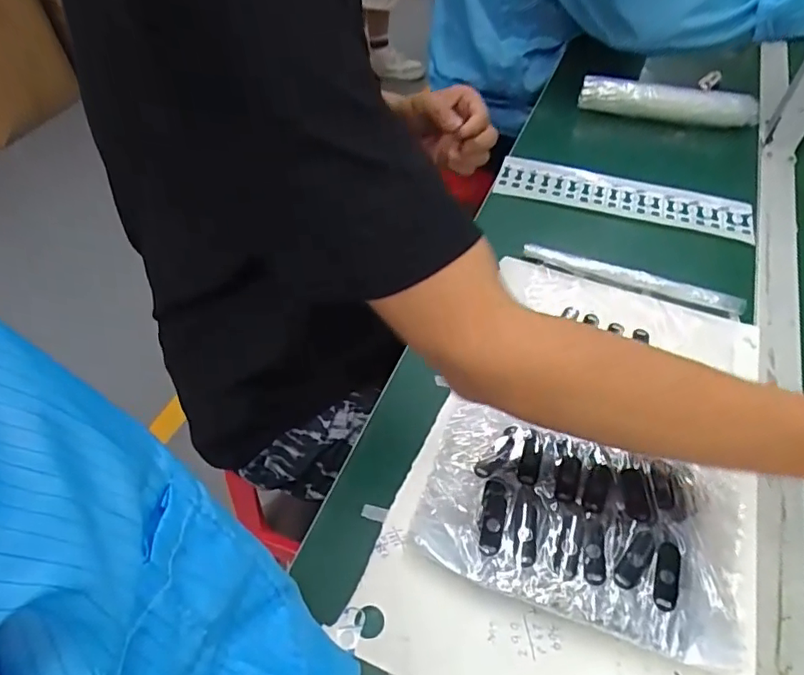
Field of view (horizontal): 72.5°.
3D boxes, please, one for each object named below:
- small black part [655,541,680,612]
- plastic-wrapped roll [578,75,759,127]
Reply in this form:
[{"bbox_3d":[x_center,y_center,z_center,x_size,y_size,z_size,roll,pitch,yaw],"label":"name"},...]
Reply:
[{"bbox_3d":[0.166,0.150,0.345,0.014,0.009,0.040,14,53,11],"label":"small black part"},{"bbox_3d":[0.355,-0.311,0.730,0.225,0.047,0.034,7,52,5],"label":"plastic-wrapped roll"}]

